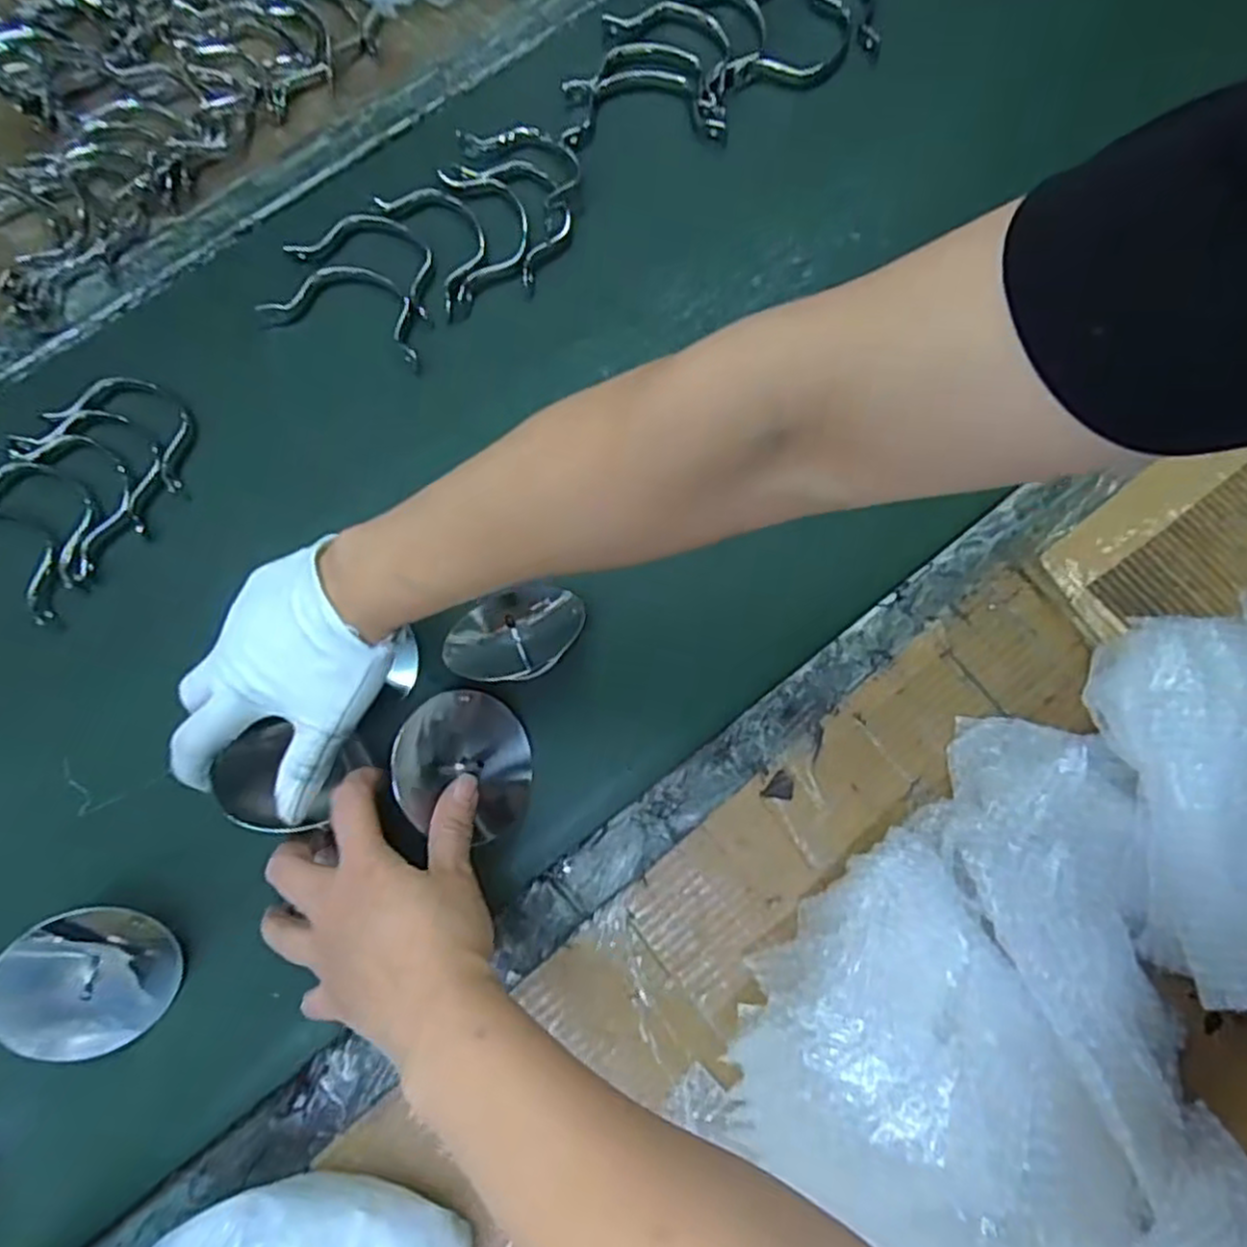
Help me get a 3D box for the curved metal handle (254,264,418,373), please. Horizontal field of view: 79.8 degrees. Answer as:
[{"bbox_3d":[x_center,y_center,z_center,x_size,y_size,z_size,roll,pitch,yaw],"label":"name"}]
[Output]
[{"bbox_3d":[-0.187,-0.222,0.519,0.120,0.004,0.058,21,77,6],"label":"curved metal handle"}]

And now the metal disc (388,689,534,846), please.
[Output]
[{"bbox_3d":[-0.089,0.077,0.423,0.078,0.028,0.078,4,75,-14],"label":"metal disc"}]

